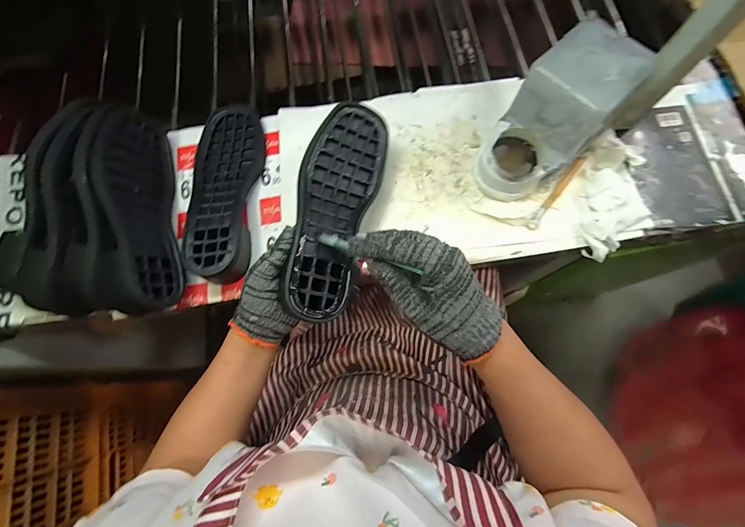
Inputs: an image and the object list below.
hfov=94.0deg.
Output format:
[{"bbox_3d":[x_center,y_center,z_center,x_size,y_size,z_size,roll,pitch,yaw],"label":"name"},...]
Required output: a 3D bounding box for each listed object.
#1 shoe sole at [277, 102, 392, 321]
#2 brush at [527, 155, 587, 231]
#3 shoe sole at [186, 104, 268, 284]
[{"bbox_3d":[-0.040,-0.064,0.380,0.087,0.042,0.252,19,64,-18],"label":"shoe sole"},{"bbox_3d":[0.242,-0.094,0.455,0.013,0.007,0.131,38,77,12],"label":"brush"},{"bbox_3d":[-0.193,-0.105,0.454,0.091,0.039,0.262,-5,72,-1],"label":"shoe sole"}]

